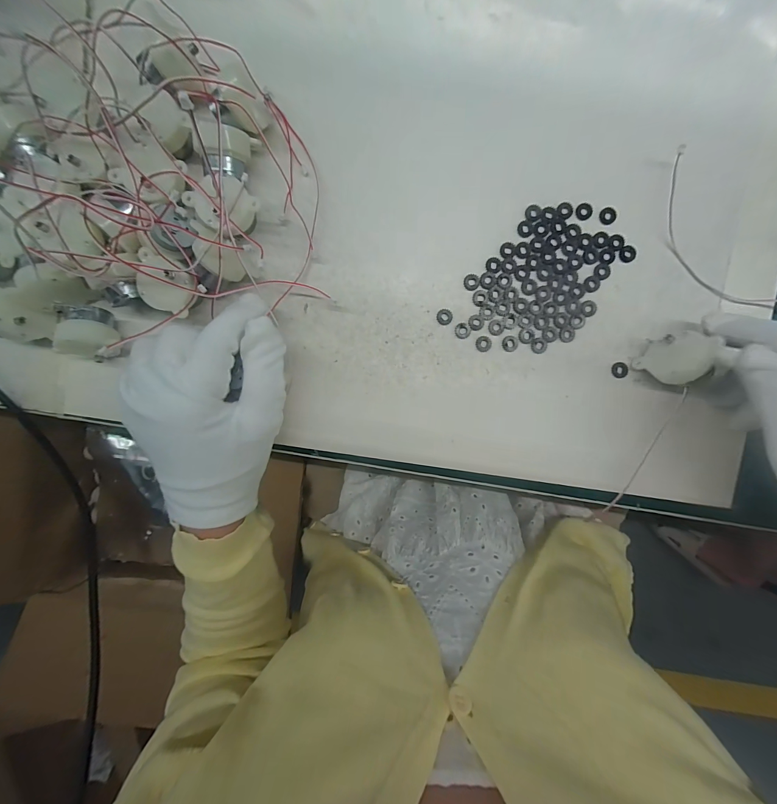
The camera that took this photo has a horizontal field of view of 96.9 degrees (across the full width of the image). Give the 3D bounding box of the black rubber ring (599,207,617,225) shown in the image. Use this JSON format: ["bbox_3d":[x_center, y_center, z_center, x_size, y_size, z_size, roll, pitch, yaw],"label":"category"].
[{"bbox_3d":[0.145,-0.123,0.226,0.011,0.004,0.011,0,95,1],"label":"black rubber ring"}]

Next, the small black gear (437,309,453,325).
[{"bbox_3d":[0.038,-0.058,0.234,0.011,0.004,0.011,0,95,1],"label":"small black gear"}]

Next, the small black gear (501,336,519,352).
[{"bbox_3d":[0.083,-0.040,0.233,0.011,0.004,0.011,0,95,1],"label":"small black gear"}]

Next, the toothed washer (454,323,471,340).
[{"bbox_3d":[0.051,-0.049,0.234,0.011,0.004,0.011,4,95,1],"label":"toothed washer"}]

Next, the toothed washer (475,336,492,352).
[{"bbox_3d":[0.065,-0.039,0.234,0.011,0.004,0.011,0,95,1],"label":"toothed washer"}]

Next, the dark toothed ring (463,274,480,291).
[{"bbox_3d":[0.056,-0.081,0.231,0.011,0.004,0.011,0,95,1],"label":"dark toothed ring"}]

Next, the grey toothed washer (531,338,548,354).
[{"bbox_3d":[0.103,-0.038,0.233,0.011,0.004,0.011,0,95,1],"label":"grey toothed washer"}]

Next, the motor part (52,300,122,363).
[{"bbox_3d":[-0.197,-0.045,0.225,0.032,0.036,0.033,5,95,1],"label":"motor part"}]

